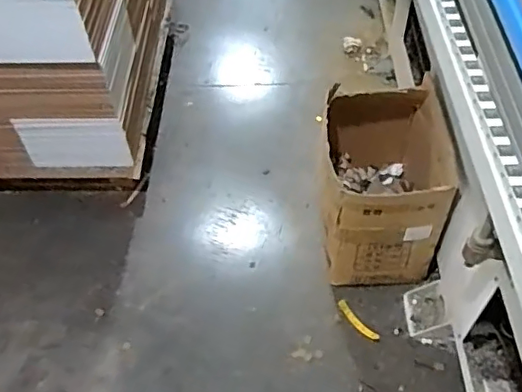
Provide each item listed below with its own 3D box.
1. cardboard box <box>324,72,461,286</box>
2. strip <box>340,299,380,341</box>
[{"bbox_3d":[0.391,-0.058,1.831,0.379,0.429,0.550,5,53,6],"label":"cardboard box"},{"bbox_3d":[0.312,0.405,1.809,0.040,0.011,0.174,-33,60,-23],"label":"strip"}]

